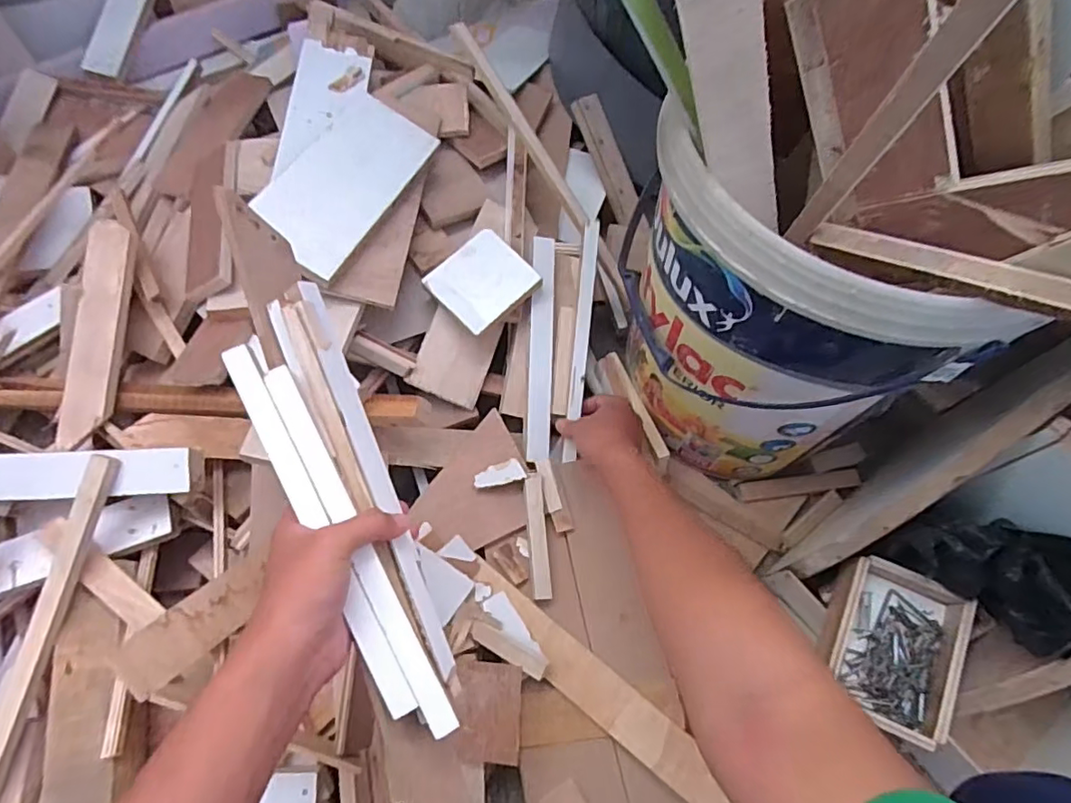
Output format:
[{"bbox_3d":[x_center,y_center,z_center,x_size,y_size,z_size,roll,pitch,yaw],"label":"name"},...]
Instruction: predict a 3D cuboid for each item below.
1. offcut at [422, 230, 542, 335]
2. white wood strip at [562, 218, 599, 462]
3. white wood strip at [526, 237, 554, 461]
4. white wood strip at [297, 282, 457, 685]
[{"bbox_3d":[-0.058,-0.131,0.630,0.099,0.009,0.090,-43,77,-13],"label":"offcut"},{"bbox_3d":[0.051,-0.067,0.642,0.016,0.010,0.264,6,88,-1],"label":"white wood strip"},{"bbox_3d":[0.007,-0.060,0.641,0.026,0.015,0.248,2,82,-2],"label":"white wood strip"},{"bbox_3d":[-0.110,0.048,0.397,0.017,0.026,0.280,-21,85,-13],"label":"white wood strip"}]

